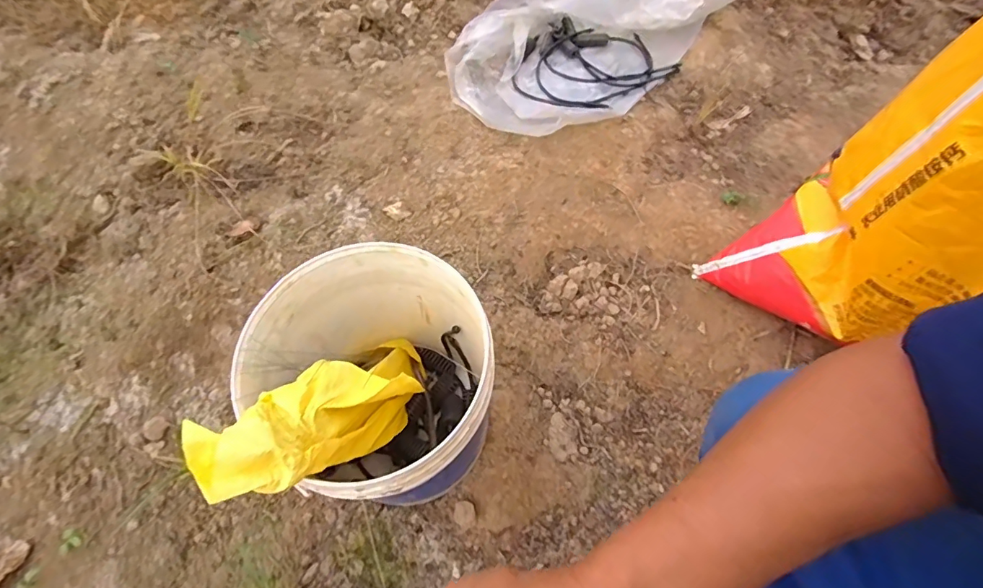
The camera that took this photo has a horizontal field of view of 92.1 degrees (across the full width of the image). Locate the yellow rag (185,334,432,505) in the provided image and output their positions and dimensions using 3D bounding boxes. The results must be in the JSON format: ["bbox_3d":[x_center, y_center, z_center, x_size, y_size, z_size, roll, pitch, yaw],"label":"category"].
[{"bbox_3d":[-0.148,0.118,0.472,0.086,0.279,0.091,41,112,17],"label":"yellow rag"}]

